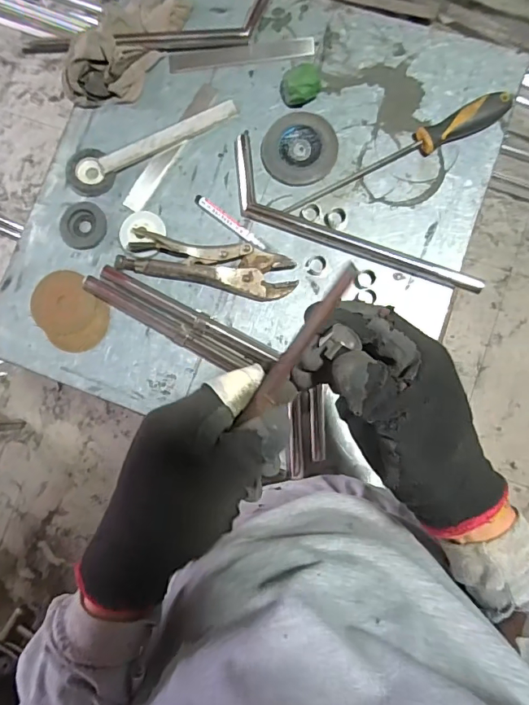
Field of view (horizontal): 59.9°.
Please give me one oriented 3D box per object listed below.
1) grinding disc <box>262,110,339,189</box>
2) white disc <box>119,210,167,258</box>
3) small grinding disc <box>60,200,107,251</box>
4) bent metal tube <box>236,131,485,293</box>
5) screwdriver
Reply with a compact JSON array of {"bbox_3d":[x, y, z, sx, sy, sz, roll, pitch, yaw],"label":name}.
[{"bbox_3d":[0.044,-0.261,0.587,0.092,0.006,0.093,0,84,4],"label":"grinding disc"},{"bbox_3d":[-0.158,-0.153,0.585,0.061,0.015,0.060,0,84,4],"label":"white disc"},{"bbox_3d":[-0.232,-0.163,0.590,0.058,0.009,0.060,0,84,4],"label":"small grinding disc"},{"bbox_3d":[0.091,-0.146,0.563,0.345,0.023,0.079,35,88,7],"label":"bent metal tube"},{"bbox_3d":[0.165,-0.245,0.566,0.294,0.028,0.032,-25,83,1],"label":"screwdriver"}]

